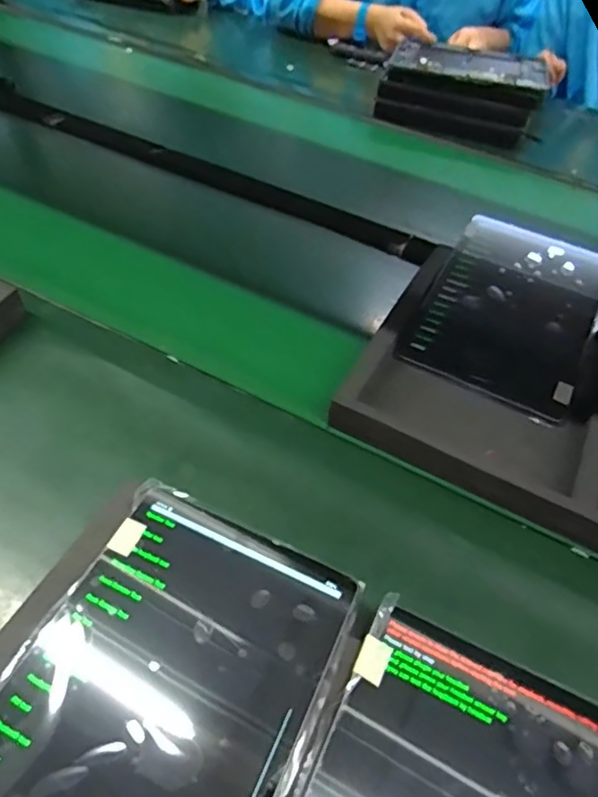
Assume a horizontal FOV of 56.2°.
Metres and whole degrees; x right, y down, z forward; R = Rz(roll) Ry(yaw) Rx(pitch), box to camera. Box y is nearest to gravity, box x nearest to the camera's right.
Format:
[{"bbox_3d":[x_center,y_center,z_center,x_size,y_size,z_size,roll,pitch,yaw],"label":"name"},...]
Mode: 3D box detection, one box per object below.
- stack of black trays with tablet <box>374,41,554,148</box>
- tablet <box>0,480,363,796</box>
[{"bbox_3d":[0.273,-0.525,0.964,0.269,0.094,0.173,14,49,6],"label":"stack of black trays with tablet"},{"bbox_3d":[-0.088,0.182,0.320,0.174,0.012,0.255,23,51,13],"label":"tablet"}]

